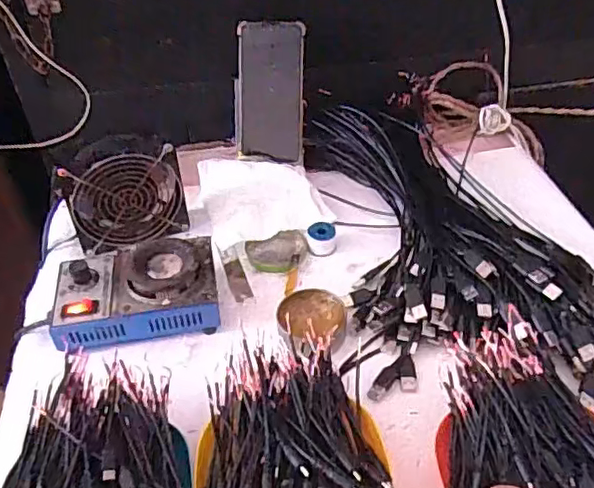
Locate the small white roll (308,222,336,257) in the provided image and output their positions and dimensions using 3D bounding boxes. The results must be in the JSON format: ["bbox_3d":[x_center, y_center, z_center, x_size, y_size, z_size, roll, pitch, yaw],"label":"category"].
[{"bbox_3d":[0.028,-0.006,0.654,0.030,0.028,0.032,-2,43,2],"label":"small white roll"}]

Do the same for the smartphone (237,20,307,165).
[{"bbox_3d":[-0.033,-0.182,0.734,0.081,0.163,0.017,3,17,7],"label":"smartphone"}]

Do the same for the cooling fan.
[{"bbox_3d":[-0.187,-0.058,0.651,0.119,0.120,0.042,-20,36,-15],"label":"cooling fan"}]

